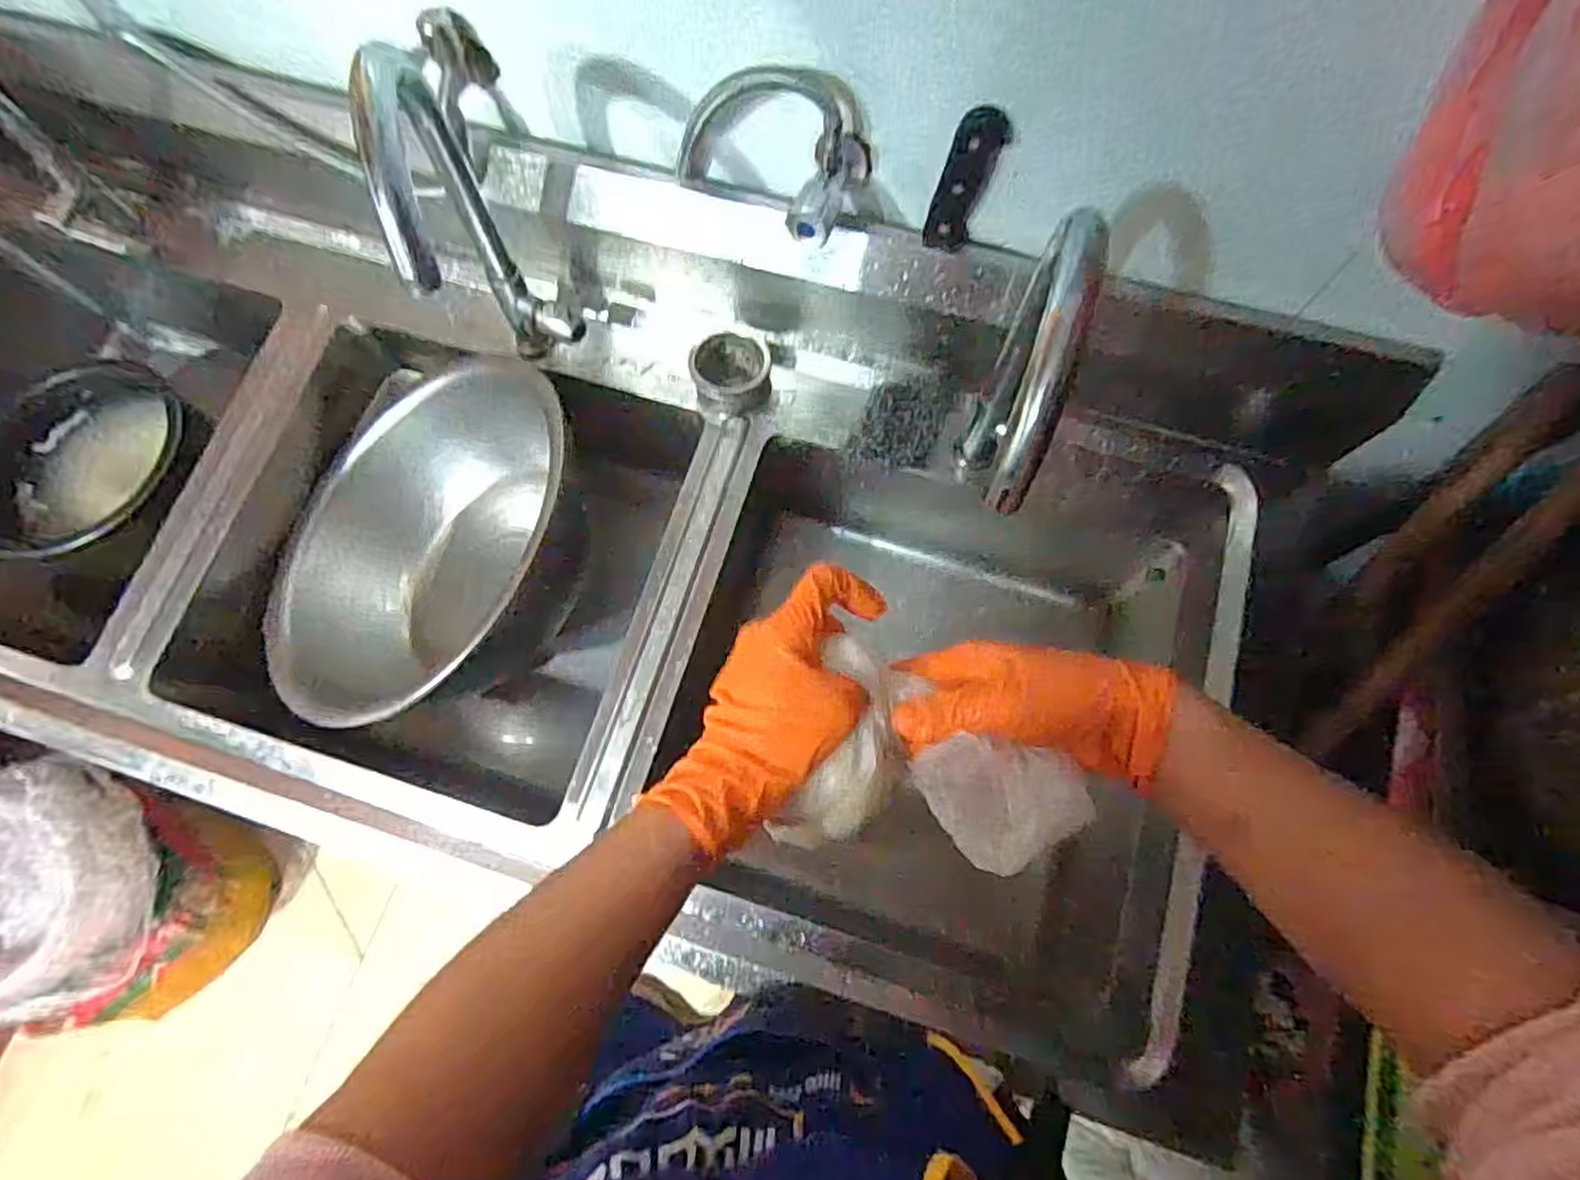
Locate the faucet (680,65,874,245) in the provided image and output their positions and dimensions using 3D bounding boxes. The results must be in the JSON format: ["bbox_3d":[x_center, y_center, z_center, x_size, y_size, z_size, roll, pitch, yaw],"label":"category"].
[{"bbox_3d":[-0.025,-0.330,0.569,0.156,0.122,0.090,28,75,10],"label":"faucet"}]

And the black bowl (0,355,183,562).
[{"bbox_3d":[-0.745,-0.139,0.829,0.192,0.090,0.211,0,73,1],"label":"black bowl"}]

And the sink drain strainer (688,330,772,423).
[{"bbox_3d":[-0.054,-0.202,0.716,0.075,0.042,0.072,-8,73,-1],"label":"sink drain strainer"}]

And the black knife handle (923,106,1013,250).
[{"bbox_3d":[0.130,-0.304,0.569,0.032,0.103,0.021,35,53,11],"label":"black knife handle"}]

